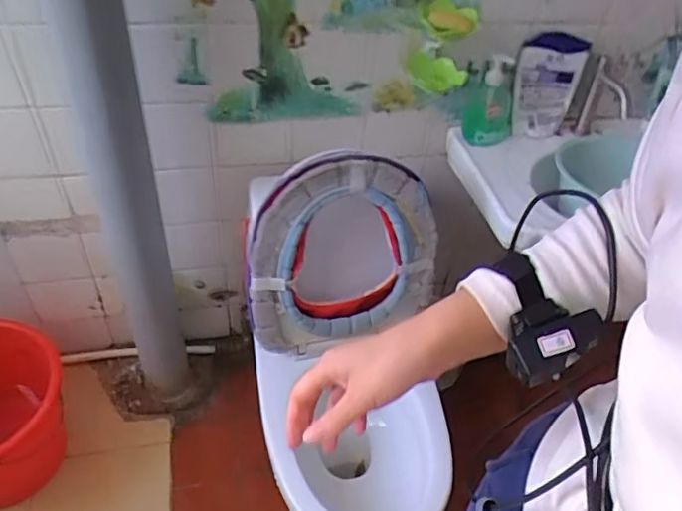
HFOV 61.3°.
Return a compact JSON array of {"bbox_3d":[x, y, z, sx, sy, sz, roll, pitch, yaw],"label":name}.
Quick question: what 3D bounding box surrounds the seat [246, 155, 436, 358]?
[{"bbox_3d":[0.003,0.011,1.098,0.372,0.421,0.042,-13,35,-14],"label":"seat"}]

